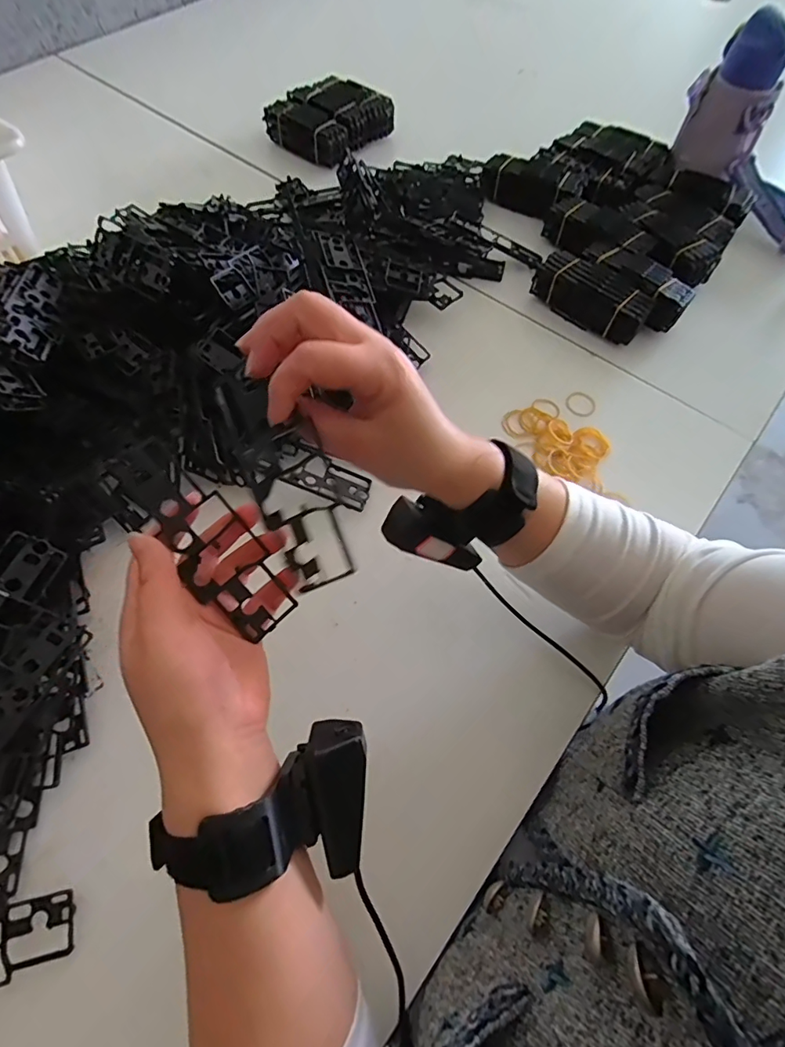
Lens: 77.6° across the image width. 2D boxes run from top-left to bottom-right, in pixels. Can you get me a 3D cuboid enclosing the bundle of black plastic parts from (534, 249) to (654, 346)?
[{"bbox_3d":[0.221,-0.250,0.543,0.128,0.048,0.043,41,69,19],"label":"bundle of black plastic parts"}]

